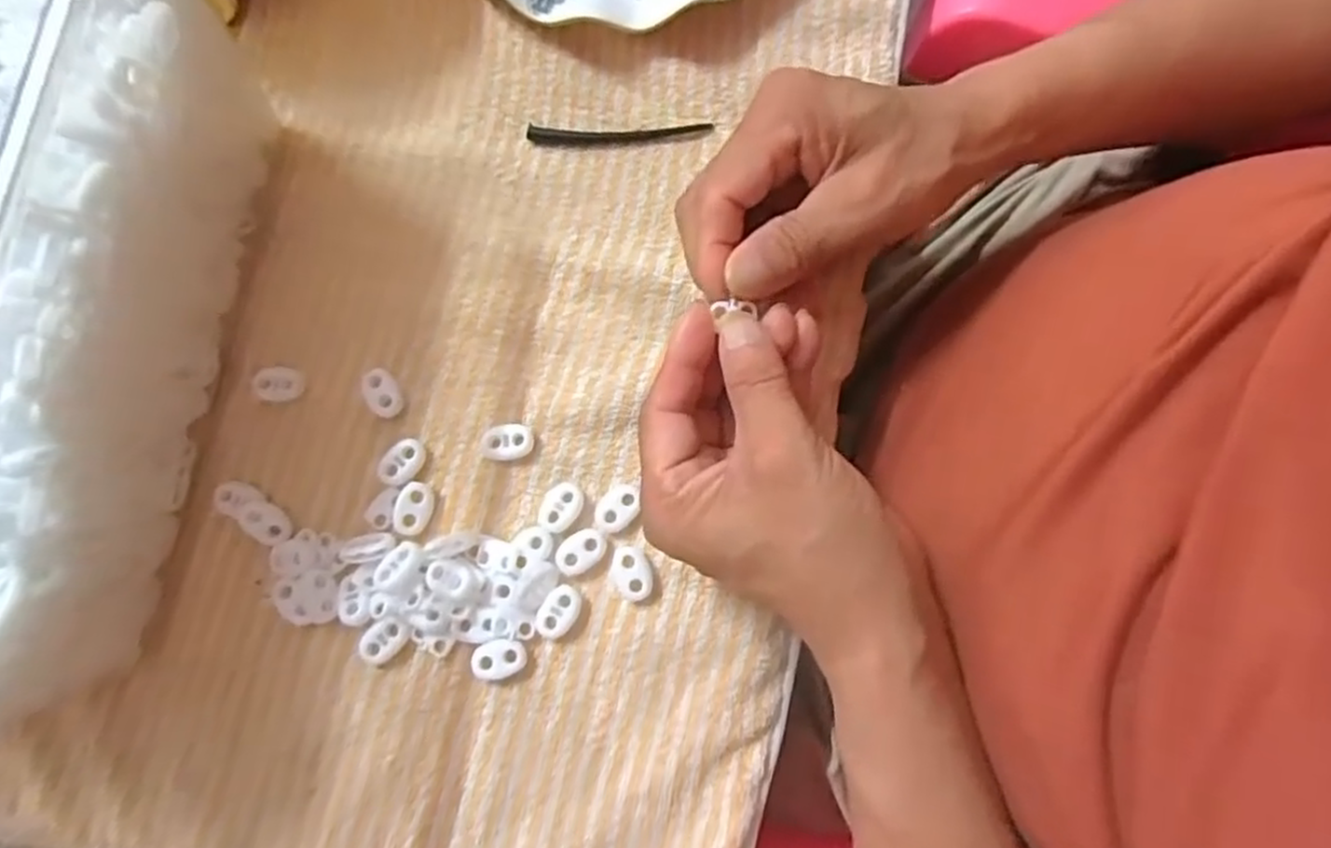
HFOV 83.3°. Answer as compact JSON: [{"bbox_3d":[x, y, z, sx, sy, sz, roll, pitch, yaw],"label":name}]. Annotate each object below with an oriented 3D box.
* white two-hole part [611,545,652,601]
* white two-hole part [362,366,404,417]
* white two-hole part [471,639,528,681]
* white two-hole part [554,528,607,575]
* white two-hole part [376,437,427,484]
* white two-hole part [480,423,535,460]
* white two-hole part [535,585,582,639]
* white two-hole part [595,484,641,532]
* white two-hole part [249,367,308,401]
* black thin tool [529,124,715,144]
[{"bbox_3d":[-0.014,0.063,0.314,0.015,0.004,0.023,-27,80,-5],"label":"white two-hole part"},{"bbox_3d":[-0.125,-0.014,0.329,0.014,0.006,0.025,-28,80,-5],"label":"white two-hole part"},{"bbox_3d":[-0.068,0.097,0.308,0.022,0.005,0.015,-17,79,-3],"label":"white two-hole part"},{"bbox_3d":[-0.036,0.053,0.312,0.023,0.004,0.016,-33,80,-6],"label":"white two-hole part"},{"bbox_3d":[-0.114,0.017,0.324,0.022,0.005,0.015,-42,81,-7],"label":"white two-hole part"},{"bbox_3d":[-0.069,0.008,0.325,0.023,0.005,0.015,-6,79,-1],"label":"white two-hole part"},{"bbox_3d":[-0.044,0.078,0.311,0.015,0.006,0.022,34,81,7],"label":"white two-hole part"},{"bbox_3d":[-0.020,0.036,0.318,0.016,0.004,0.021,36,81,7],"label":"white two-hole part"},{"bbox_3d":[-0.172,-0.018,0.331,0.022,0.004,0.015,-3,79,0],"label":"white two-hole part"},{"bbox_3d":[-0.022,-0.137,0.353,0.085,0.004,0.009,1,79,1],"label":"black thin tool"}]

